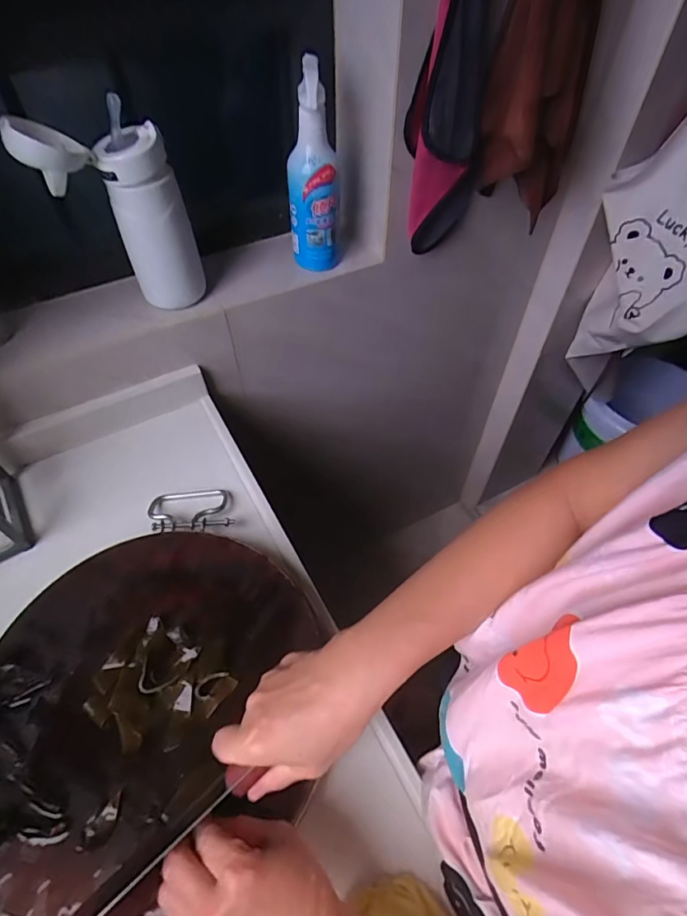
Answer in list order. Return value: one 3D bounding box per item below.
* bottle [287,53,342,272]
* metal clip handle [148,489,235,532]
[{"bbox_3d":[-0.038,-0.357,0.602,0.065,0.215,0.065,-4,53,-3],"label":"bottle"},{"bbox_3d":[-0.179,0.061,0.557,0.098,0.024,0.064,-7,53,-5],"label":"metal clip handle"}]

